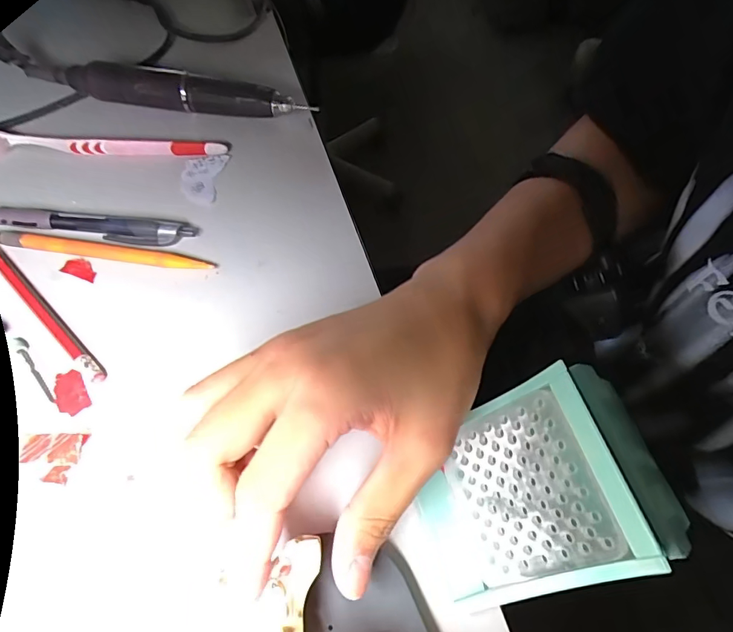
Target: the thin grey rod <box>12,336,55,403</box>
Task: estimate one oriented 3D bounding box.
[{"bbox_3d":[-0.175,0.026,0.240,0.006,0.004,0.046,-37,68,-20],"label":"thin grey rod"}]

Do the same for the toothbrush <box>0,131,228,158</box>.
[{"bbox_3d":[-0.188,-0.118,0.318,0.177,0.010,0.015,0,61,-2],"label":"toothbrush"}]

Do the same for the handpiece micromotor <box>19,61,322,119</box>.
[{"bbox_3d":[-0.147,-0.164,0.335,0.208,0.027,0.020,10,61,4],"label":"handpiece micromotor"}]

